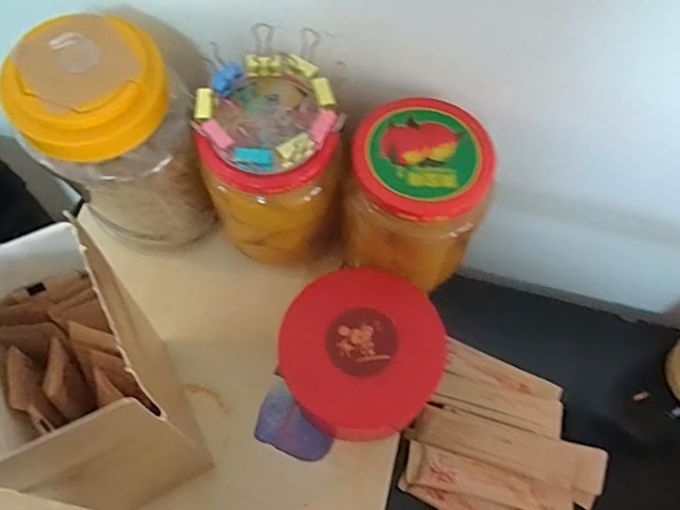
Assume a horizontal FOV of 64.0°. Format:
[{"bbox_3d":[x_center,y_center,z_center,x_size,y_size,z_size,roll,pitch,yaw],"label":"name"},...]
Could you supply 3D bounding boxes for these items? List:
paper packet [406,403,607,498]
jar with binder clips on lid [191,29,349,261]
[{"bbox_3d":[0.134,0.152,0.426,0.148,0.006,0.034,14,64,4],"label":"paper packet"},{"bbox_3d":[-0.040,-0.058,0.359,0.079,0.141,0.080,1,64,-2],"label":"jar with binder clips on lid"}]

